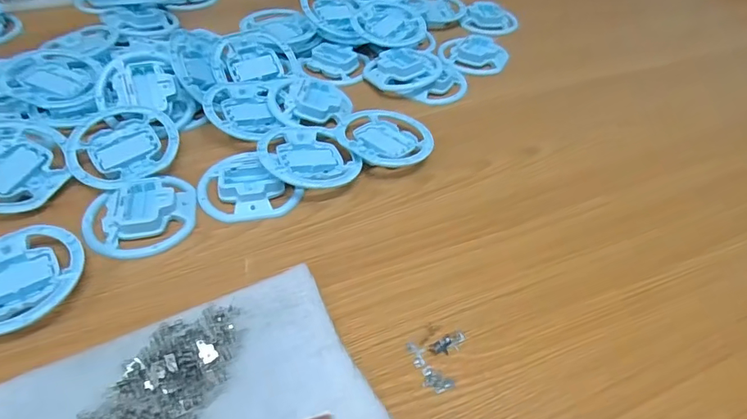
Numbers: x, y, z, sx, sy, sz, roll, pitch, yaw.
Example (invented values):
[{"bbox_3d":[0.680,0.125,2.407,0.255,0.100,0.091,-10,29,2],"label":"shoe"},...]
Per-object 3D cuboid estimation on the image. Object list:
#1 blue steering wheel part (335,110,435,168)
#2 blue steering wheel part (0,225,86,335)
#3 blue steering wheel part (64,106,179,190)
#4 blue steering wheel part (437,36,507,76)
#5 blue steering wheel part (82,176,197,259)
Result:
[{"bbox_3d":[0.014,-0.076,0.524,0.099,0.024,0.093,2,45,-2],"label":"blue steering wheel part"},{"bbox_3d":[-0.286,0.058,0.384,0.101,0.024,0.105,-28,53,-28],"label":"blue steering wheel part"},{"bbox_3d":[-0.254,-0.066,0.487,0.102,0.021,0.114,-21,50,-23],"label":"blue steering wheel part"},{"bbox_3d":[0.140,-0.222,0.685,0.095,0.020,0.074,33,52,26],"label":"blue steering wheel part"},{"bbox_3d":[-0.214,0.006,0.440,0.096,0.019,0.080,-15,48,-17],"label":"blue steering wheel part"}]

